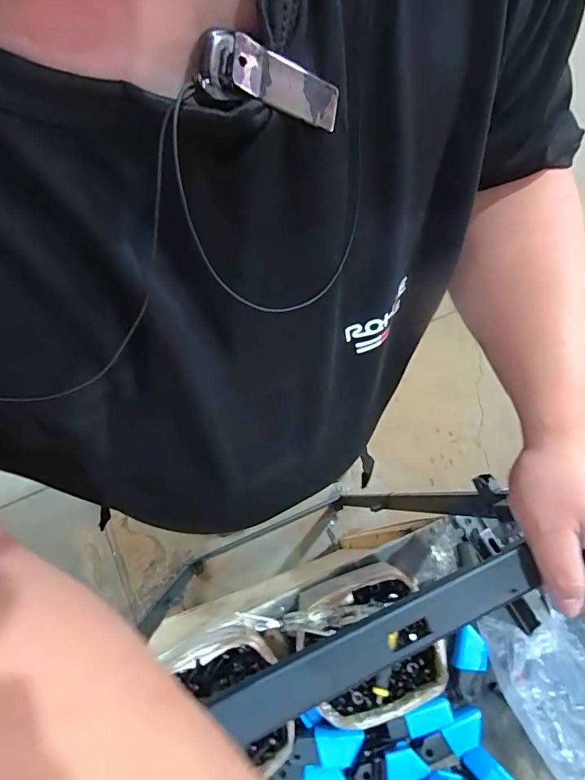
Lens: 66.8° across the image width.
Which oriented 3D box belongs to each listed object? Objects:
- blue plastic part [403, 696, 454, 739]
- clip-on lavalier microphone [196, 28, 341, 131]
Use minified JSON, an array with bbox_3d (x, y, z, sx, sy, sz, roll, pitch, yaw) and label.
[{"bbox_3d":[0.157,0.377,0.510,0.054,0.009,0.029,-16,72,-8],"label":"blue plastic part"},{"bbox_3d":[-0.006,-0.114,0.164,0.053,0.008,0.018,5,101,-24],"label":"clip-on lavalier microphone"}]

